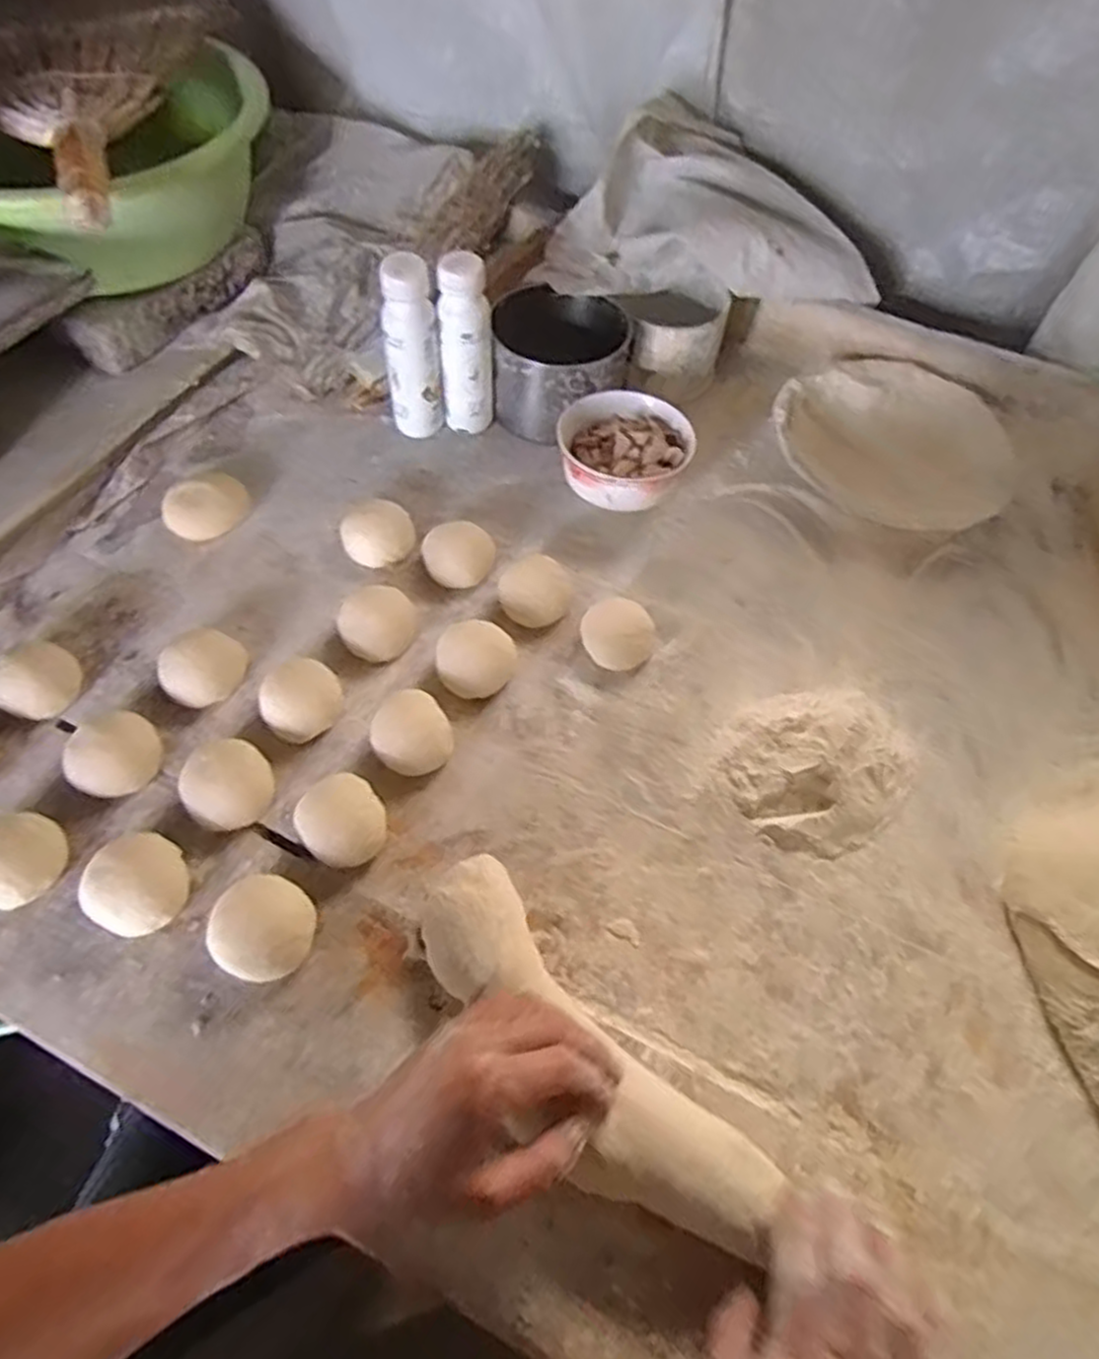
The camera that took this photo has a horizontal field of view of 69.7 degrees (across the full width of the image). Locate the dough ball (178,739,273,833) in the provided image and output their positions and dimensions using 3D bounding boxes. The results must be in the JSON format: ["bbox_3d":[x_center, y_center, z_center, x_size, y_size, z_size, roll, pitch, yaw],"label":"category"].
[{"bbox_3d":[-0.229,0.075,0.563,0.057,0.036,0.054,1,56,-2],"label":"dough ball"}]

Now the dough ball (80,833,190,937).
[{"bbox_3d":[-0.274,0.134,0.524,0.061,0.038,0.061,1,56,-2],"label":"dough ball"}]

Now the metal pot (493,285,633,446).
[{"bbox_3d":[0.012,-0.319,0.800,0.132,0.090,0.133,1,56,-2],"label":"metal pot"}]

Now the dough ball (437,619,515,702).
[{"bbox_3d":[-0.060,-0.016,0.644,0.061,0.028,0.061,1,56,-2],"label":"dough ball"}]

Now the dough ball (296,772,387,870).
[{"bbox_3d":[-0.146,0.101,0.560,0.056,0.038,0.059,1,56,-2],"label":"dough ball"}]

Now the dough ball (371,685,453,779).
[{"bbox_3d":[-0.106,0.037,0.600,0.057,0.034,0.064,-12,58,-10],"label":"dough ball"}]

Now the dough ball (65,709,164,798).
[{"bbox_3d":[-0.320,0.055,0.582,0.062,0.025,0.061,1,56,-2],"label":"dough ball"}]

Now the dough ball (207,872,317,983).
[{"bbox_3d":[-0.187,0.164,0.518,0.061,0.033,0.062,1,56,-2],"label":"dough ball"}]

